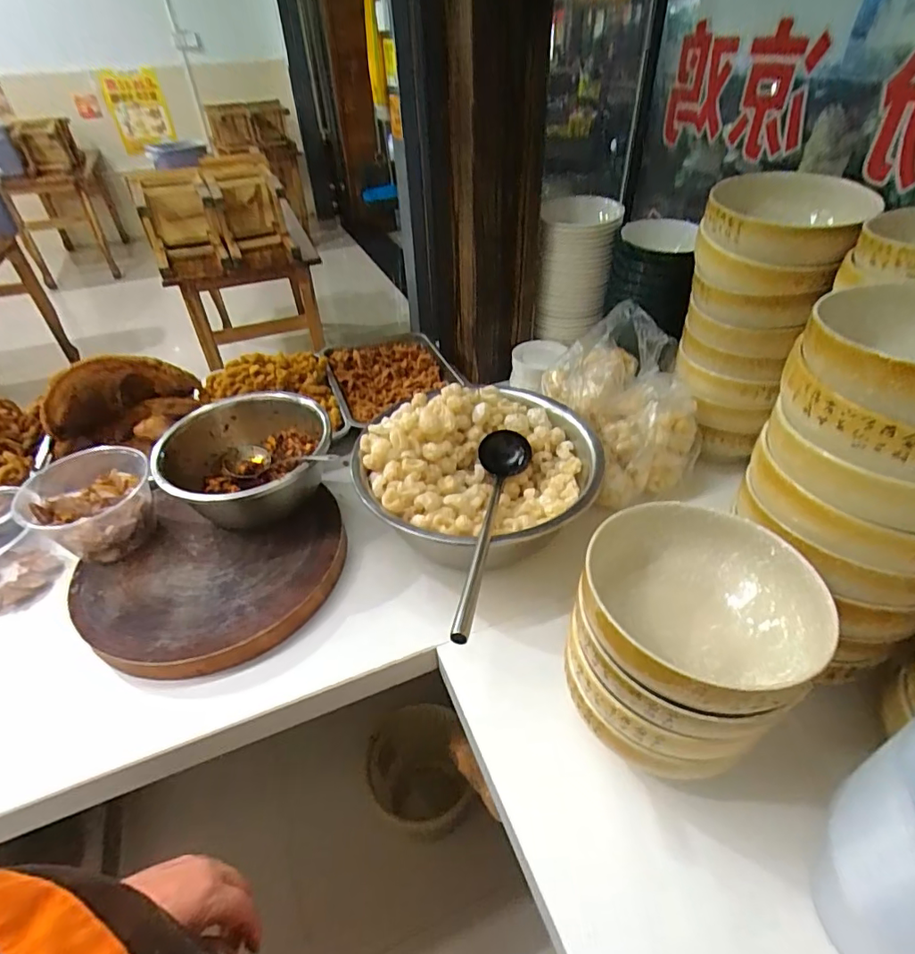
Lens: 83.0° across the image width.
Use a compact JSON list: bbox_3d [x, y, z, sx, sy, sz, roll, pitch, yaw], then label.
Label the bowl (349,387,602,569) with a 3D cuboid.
[{"bbox_3d":[0.033,0.004,0.802,0.319,0.146,0.339,-1,41,1],"label":"bowl"}]

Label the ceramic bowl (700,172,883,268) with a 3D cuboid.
[{"bbox_3d":[0.443,-0.353,0.705,0.197,0.072,0.152,15,44,19],"label":"ceramic bowl"}]

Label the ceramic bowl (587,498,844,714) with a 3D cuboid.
[{"bbox_3d":[0.219,0.125,0.481,0.192,0.090,0.197,-1,41,1],"label":"ceramic bowl"}]

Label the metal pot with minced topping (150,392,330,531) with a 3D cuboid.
[{"bbox_3d":[-0.318,-0.021,0.811,0.240,0.116,0.247,-1,41,1],"label":"metal pot with minced topping"}]

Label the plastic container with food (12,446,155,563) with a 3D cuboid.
[{"bbox_3d":[-0.532,0.046,0.761,0.154,0.101,0.167,-16,43,-15],"label":"plastic container with food"}]

